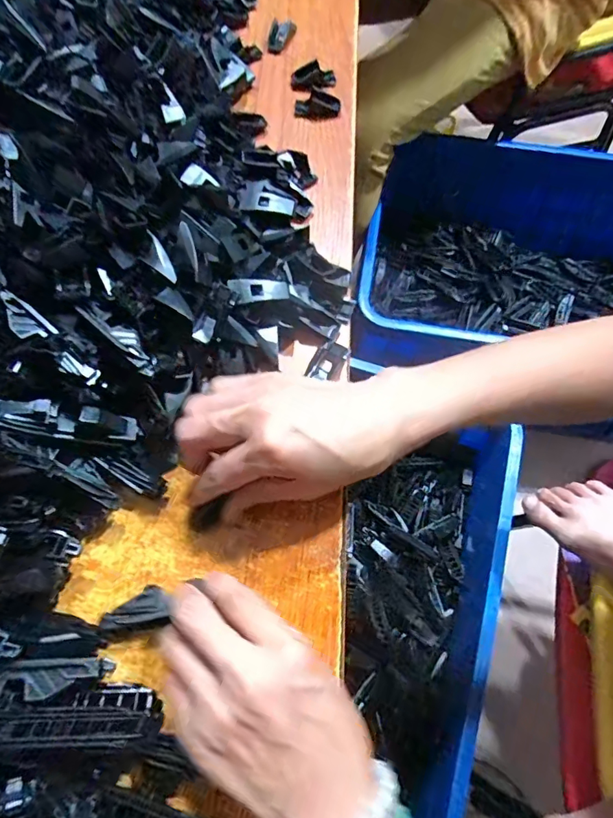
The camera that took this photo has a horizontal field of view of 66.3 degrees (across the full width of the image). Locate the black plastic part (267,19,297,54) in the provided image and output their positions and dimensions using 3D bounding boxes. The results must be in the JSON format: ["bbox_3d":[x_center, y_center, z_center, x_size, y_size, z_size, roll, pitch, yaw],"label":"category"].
[{"bbox_3d":[-0.025,-0.369,0.463,0.025,0.009,0.045,9,67,2],"label":"black plastic part"}]

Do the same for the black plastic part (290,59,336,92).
[{"bbox_3d":[0.007,-0.312,0.441,0.042,0.009,0.035,-1,67,-2],"label":"black plastic part"}]

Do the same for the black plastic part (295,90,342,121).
[{"bbox_3d":[0.010,-0.277,0.427,0.041,0.009,0.027,3,67,0],"label":"black plastic part"}]

